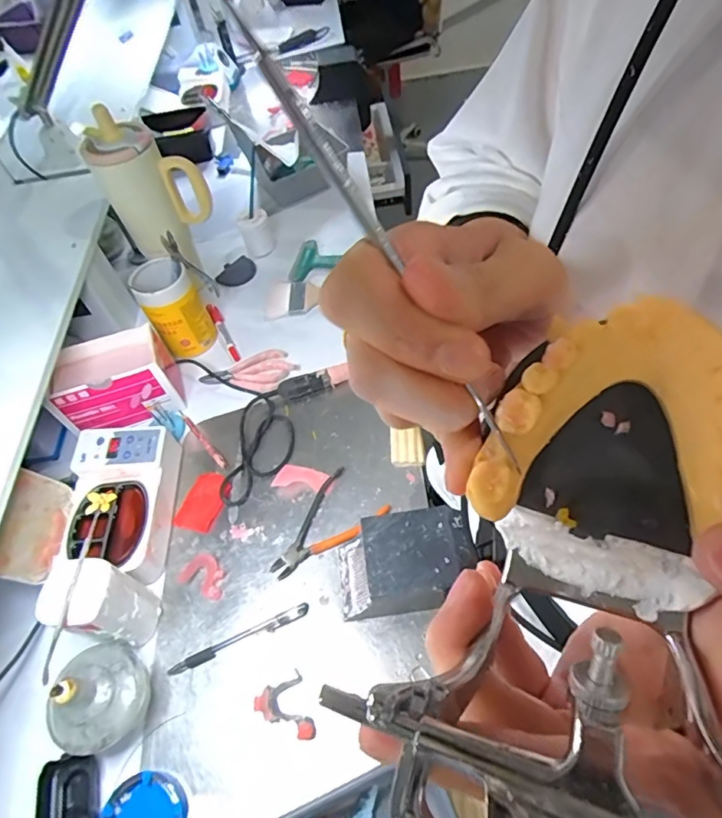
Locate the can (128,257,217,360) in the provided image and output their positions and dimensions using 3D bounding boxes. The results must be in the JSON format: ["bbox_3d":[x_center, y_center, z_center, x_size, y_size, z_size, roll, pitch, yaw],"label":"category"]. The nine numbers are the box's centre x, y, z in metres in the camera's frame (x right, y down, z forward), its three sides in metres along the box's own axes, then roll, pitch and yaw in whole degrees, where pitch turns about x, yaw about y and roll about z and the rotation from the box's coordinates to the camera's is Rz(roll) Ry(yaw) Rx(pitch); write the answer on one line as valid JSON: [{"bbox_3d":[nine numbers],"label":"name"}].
[{"bbox_3d":[-0.286,-0.151,0.763,0.080,0.125,0.083,-4,56,6],"label":"can"}]

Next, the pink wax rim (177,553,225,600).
[{"bbox_3d":[-0.185,0.194,0.593,0.059,0.012,0.041,20,61,20],"label":"pink wax rim"}]

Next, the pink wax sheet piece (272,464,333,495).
[{"bbox_3d":[-0.073,0.088,0.646,0.077,0.010,0.033,7,57,13],"label":"pink wax sheet piece"}]

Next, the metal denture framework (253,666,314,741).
[{"bbox_3d":[-0.073,0.300,0.498,0.048,0.015,0.060,-28,57,-11],"label":"metal denture framework"}]

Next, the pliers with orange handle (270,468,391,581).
[{"bbox_3d":[-0.050,0.138,0.611,0.152,0.012,0.084,-36,59,-16],"label":"pliers with orange handle"}]

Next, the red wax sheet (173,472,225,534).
[{"bbox_3d":[-0.202,0.119,0.650,0.051,0.009,0.077,11,58,15],"label":"red wax sheet"}]

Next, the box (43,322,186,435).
[{"bbox_3d":[-0.346,-0.034,0.711,0.154,0.097,0.091,-22,56,-7],"label":"box"}]

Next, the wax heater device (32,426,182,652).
[{"bbox_3d":[-0.295,0.131,0.581,0.115,0.119,0.250,-6,55,4],"label":"wax heater device"}]

